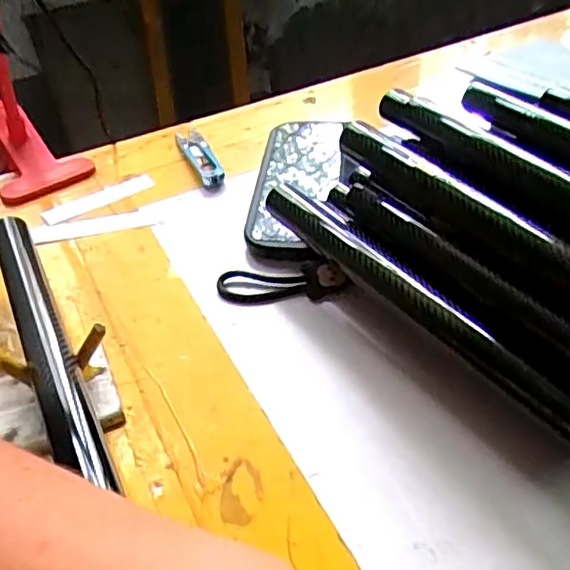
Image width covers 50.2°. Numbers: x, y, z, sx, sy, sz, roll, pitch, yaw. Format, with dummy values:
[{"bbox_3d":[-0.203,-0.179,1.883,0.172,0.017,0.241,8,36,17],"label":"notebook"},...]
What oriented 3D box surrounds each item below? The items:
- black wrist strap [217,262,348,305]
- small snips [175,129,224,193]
[{"bbox_3d":[-0.002,-0.002,0.370,0.077,0.012,0.024,-1,42,6],"label":"black wrist strap"},{"bbox_3d":[-0.071,-0.108,0.503,0.019,0.014,0.101,-18,43,-13],"label":"small snips"}]

